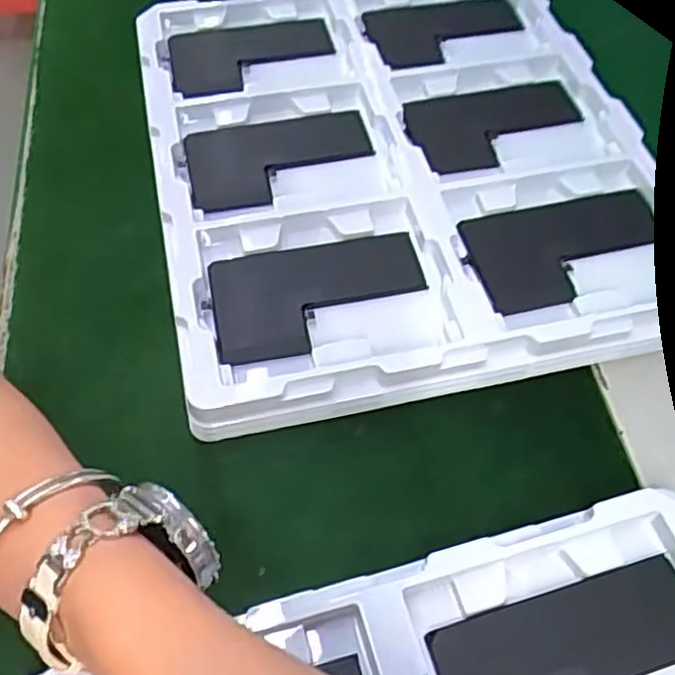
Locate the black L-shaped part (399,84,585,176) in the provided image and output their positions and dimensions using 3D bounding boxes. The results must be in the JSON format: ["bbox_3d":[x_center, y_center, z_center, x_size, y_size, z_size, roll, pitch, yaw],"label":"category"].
[{"bbox_3d":[0.094,-0.126,0.421,0.103,0.007,0.064,-12,59,-9],"label":"black L-shaped part"}]

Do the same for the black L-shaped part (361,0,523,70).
[{"bbox_3d":[0.070,-0.206,0.475,0.106,0.009,0.067,-18,60,-13],"label":"black L-shaped part"}]

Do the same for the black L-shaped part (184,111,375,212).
[{"bbox_3d":[-0.033,-0.102,0.407,0.105,0.007,0.068,-10,59,-8],"label":"black L-shaped part"}]

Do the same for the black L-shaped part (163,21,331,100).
[{"bbox_3d":[-0.055,-0.179,0.458,0.103,0.017,0.077,-10,59,-8],"label":"black L-shaped part"}]

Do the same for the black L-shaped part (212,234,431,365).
[{"bbox_3d":[-0.009,-0.021,0.355,0.105,0.008,0.064,-8,58,-7],"label":"black L-shaped part"}]

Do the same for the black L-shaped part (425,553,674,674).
[{"bbox_3d":[0.094,0.128,0.271,0.107,0.004,0.063,-14,59,-10],"label":"black L-shaped part"}]

